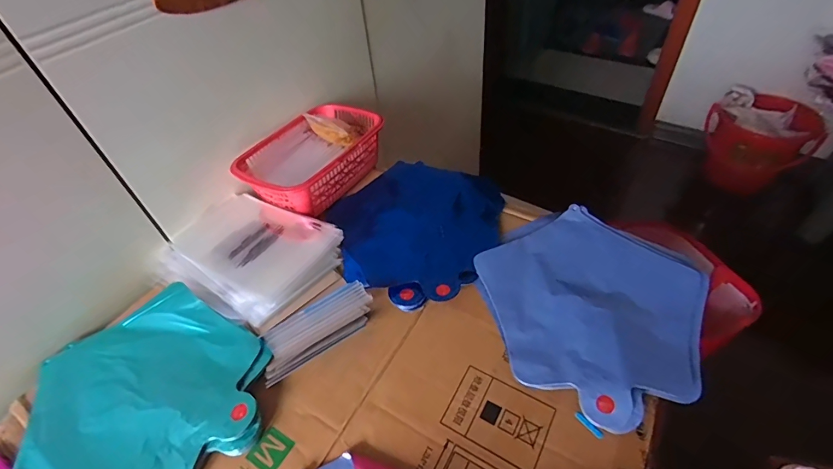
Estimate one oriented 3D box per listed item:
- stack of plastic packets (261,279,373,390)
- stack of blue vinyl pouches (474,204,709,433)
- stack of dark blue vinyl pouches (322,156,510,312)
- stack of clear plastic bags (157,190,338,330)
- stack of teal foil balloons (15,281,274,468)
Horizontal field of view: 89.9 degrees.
[{"bbox_3d":[-0.106,0.101,0.452,0.130,0.020,0.064,-31,50,-21],"label":"stack of plastic packets"},{"bbox_3d":[0.187,0.068,0.456,0.228,0.015,0.235,29,56,30],"label":"stack of blue vinyl pouches"},{"bbox_3d":[0.000,-0.020,0.571,0.223,0.028,0.253,23,53,26],"label":"stack of dark blue vinyl pouches"},{"bbox_3d":[-0.226,0.017,0.543,0.228,0.025,0.159,21,52,25],"label":"stack of clear plastic bags"},{"bbox_3d":[-0.275,0.158,0.422,0.252,0.019,0.200,24,53,26],"label":"stack of teal foil balloons"}]

